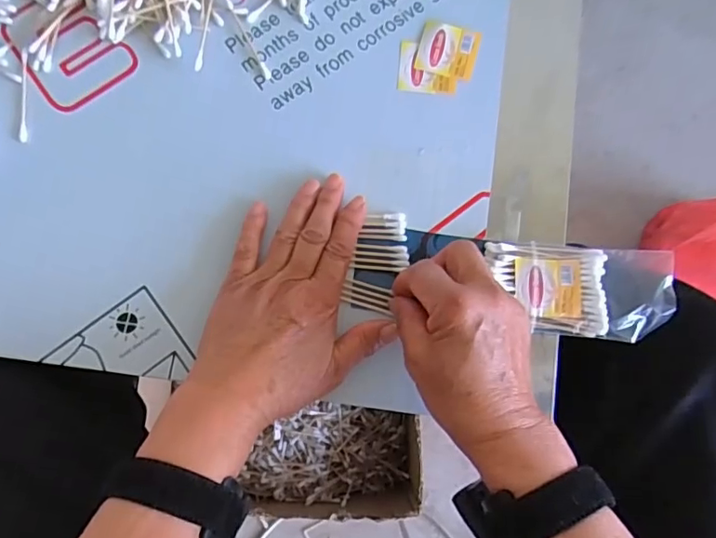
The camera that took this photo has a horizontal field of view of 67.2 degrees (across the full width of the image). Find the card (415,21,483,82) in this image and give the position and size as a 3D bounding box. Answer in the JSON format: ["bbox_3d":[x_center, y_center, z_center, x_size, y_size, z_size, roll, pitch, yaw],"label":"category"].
[{"bbox_3d":[0.068,-0.164,0.404,0.043,0.004,0.039,13,79,0],"label":"card"}]

